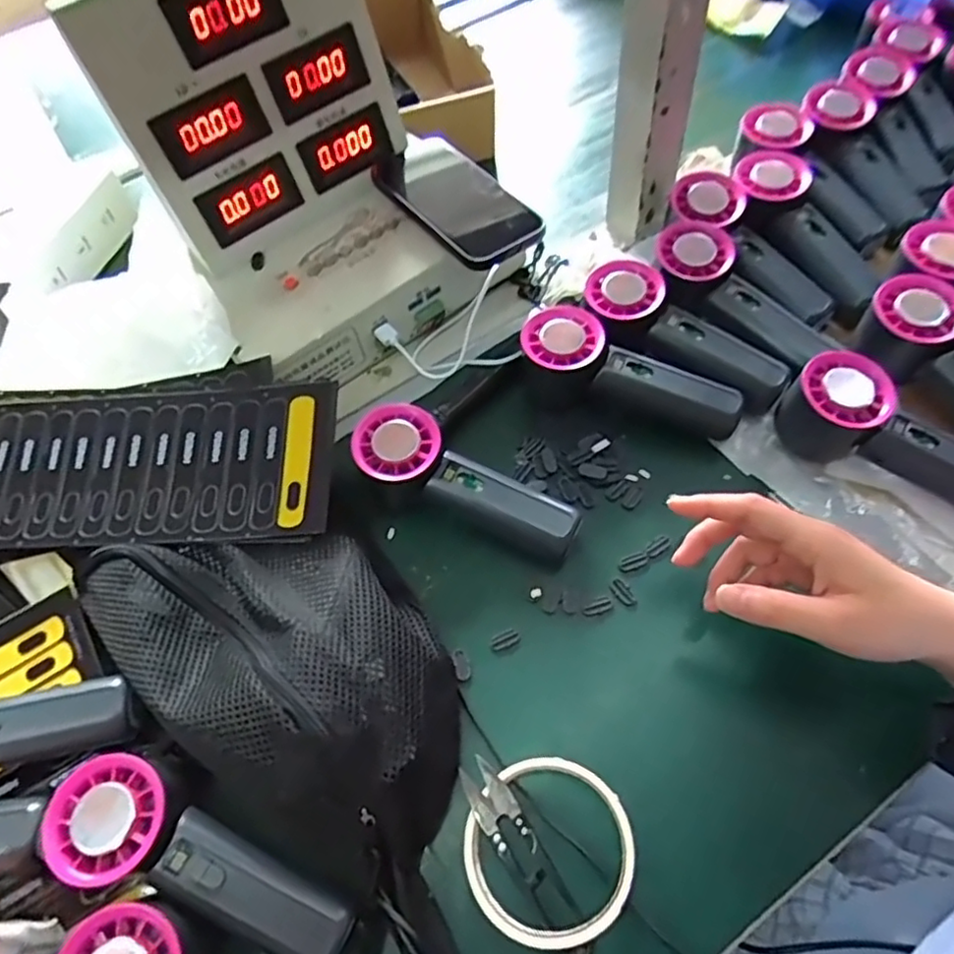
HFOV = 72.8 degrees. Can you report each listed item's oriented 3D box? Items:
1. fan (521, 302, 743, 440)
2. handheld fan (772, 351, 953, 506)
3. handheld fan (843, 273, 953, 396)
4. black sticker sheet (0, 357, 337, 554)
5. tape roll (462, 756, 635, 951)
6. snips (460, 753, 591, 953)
[{"bbox_3d":[0.109,-0.070,0.467,0.158,0.058,0.060,14,61,12],"label":"fan"},{"bbox_3d":[0.281,-0.025,0.423,0.157,0.059,0.050,24,64,17],"label":"handheld fan"},{"bbox_3d":[0.331,-0.068,0.438,0.063,0.054,0.156,-32,62,-14],"label":"handheld fan"},{"bbox_3d":[-0.252,-0.012,0.439,0.311,0.027,0.124,-2,59,3],"label":"black sticker sheet"},{"bbox_3d":[0.037,0.194,0.339,0.085,0.015,0.086,-2,59,3],"label":"tape roll"},{"bbox_3d":[0.024,0.198,0.342,0.022,0.008,0.101,-31,62,-14],"label":"snips"}]

